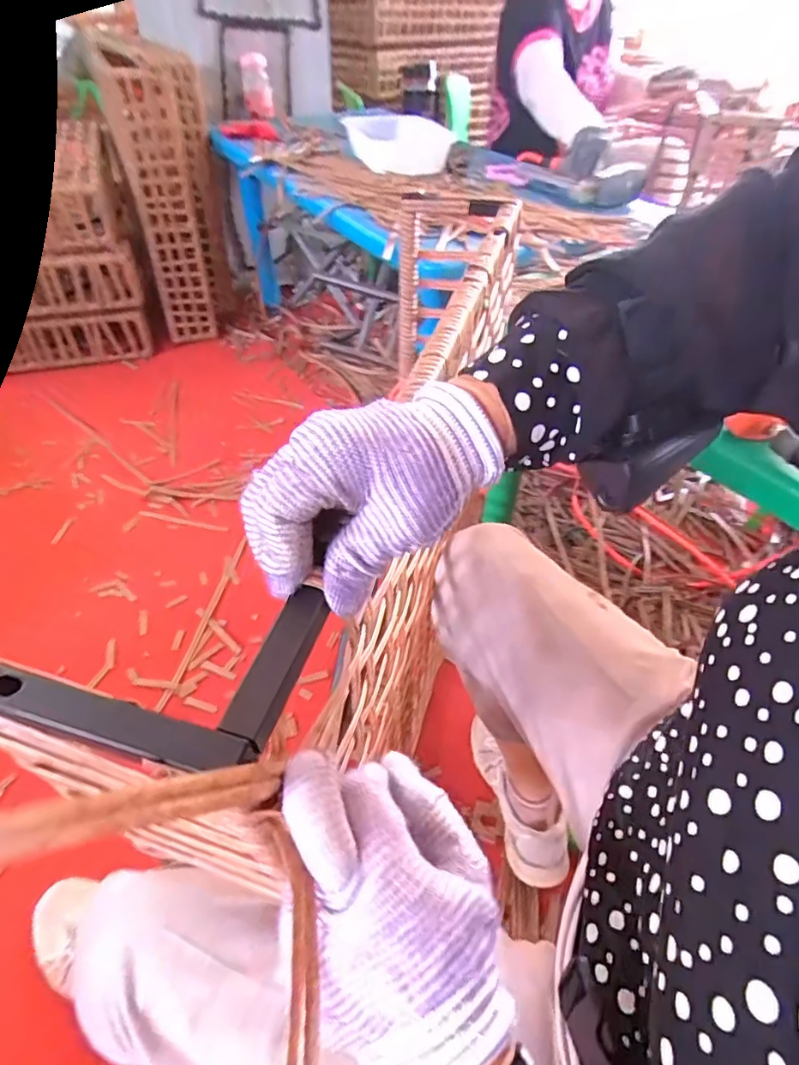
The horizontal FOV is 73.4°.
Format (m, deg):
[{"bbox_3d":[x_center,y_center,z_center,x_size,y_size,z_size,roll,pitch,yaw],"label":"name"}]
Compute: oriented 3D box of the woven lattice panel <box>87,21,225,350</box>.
[{"bbox_3d":[-0.596,-0.882,1.474,0.206,0.608,0.279,-10,48,-10],"label":"woven lattice panel"}]

